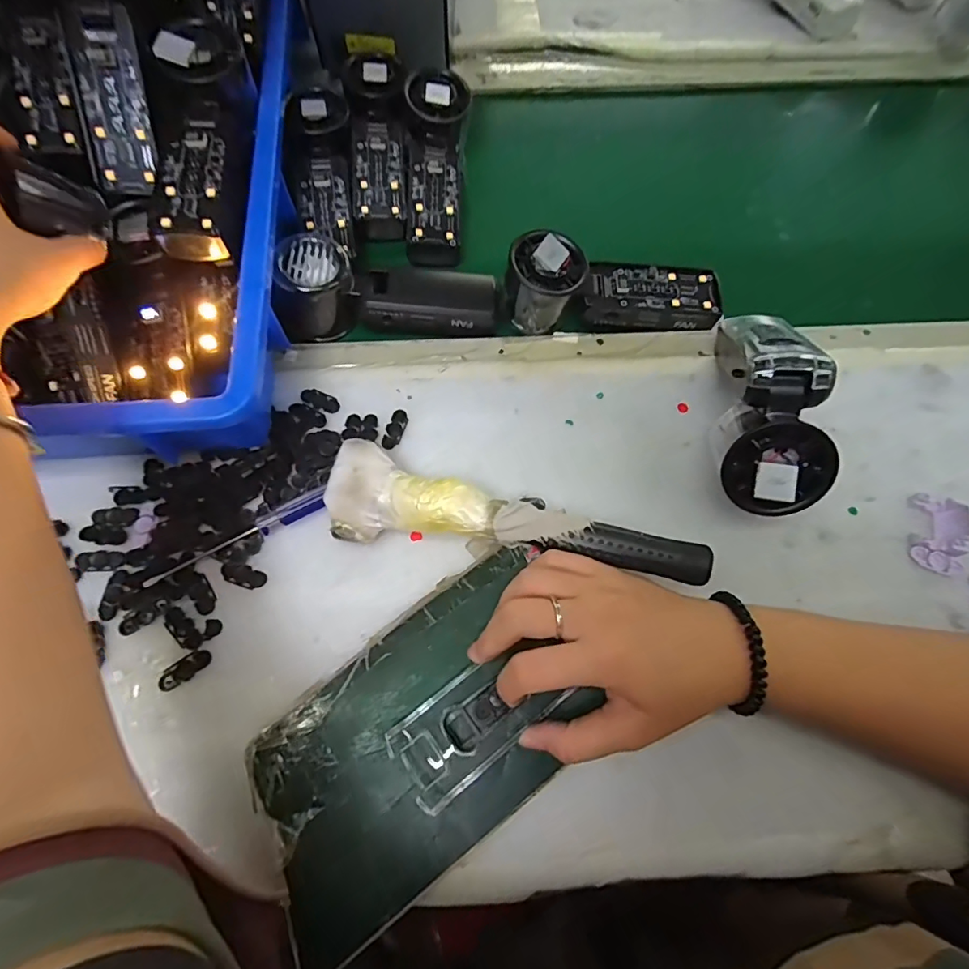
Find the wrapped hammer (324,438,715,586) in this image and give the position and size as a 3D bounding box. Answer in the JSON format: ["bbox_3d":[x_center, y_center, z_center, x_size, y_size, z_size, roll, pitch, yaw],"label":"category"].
[{"bbox_3d":[0.015,0.018,0.298,0.218,0.039,0.055,8,68,4],"label":"wrapped hammer"}]

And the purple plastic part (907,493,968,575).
[{"bbox_3d":[0.283,0.029,0.306,0.025,0.017,0.047,11,68,5],"label":"purple plastic part"}]

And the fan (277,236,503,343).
[{"bbox_3d":[-0.070,-0.140,0.362,0.156,0.049,0.060,8,68,4],"label":"fan"}]

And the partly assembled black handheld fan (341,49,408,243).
[{"bbox_3d":[-0.090,-0.289,0.422,0.050,0.034,0.175,-4,84,-1],"label":"partly assembled black handheld fan"}]

